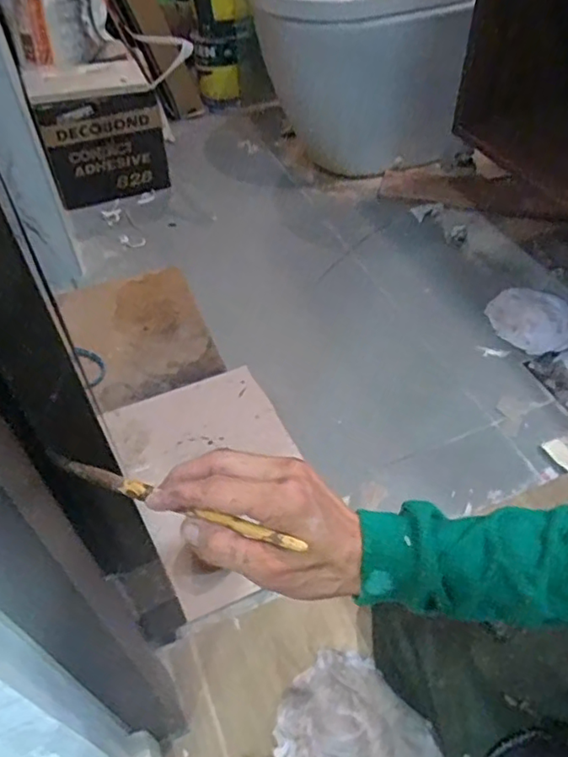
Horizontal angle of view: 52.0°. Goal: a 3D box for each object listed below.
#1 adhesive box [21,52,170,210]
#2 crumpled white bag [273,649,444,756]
[{"bbox_3d":[-0.437,-0.582,1.393,0.268,0.272,0.189,-20,51,-15],"label":"adhesive box"},{"bbox_3d":[0.080,0.407,0.659,0.136,0.024,0.174,-34,56,-25],"label":"crumpled white bag"}]

